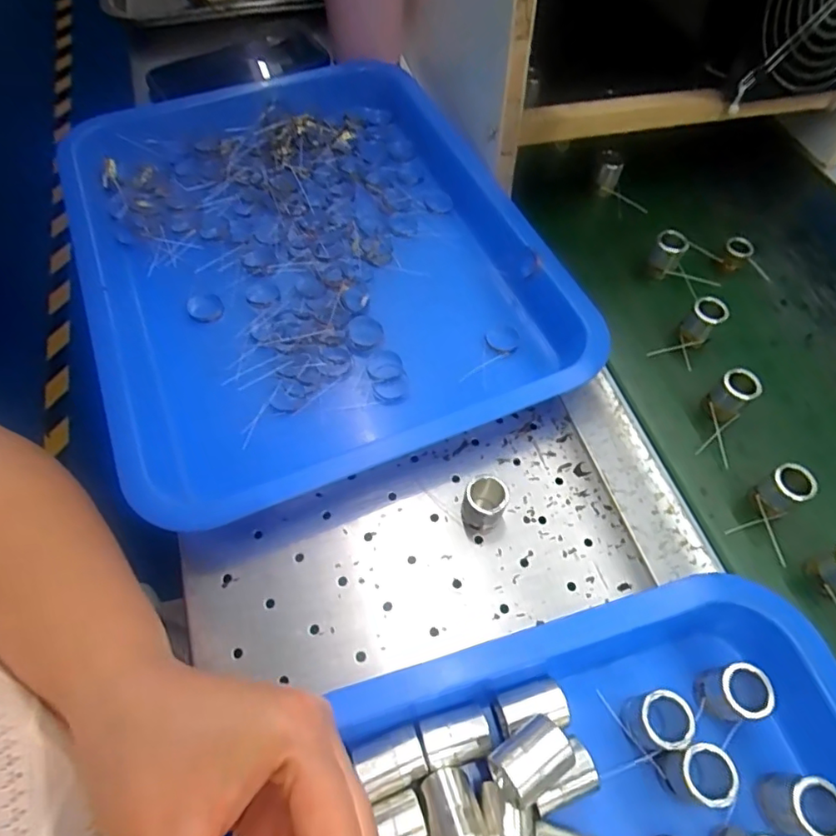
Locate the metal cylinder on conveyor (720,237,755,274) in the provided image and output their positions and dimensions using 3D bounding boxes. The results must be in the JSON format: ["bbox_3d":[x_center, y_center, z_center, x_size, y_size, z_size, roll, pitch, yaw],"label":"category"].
[{"bbox_3d":[0.247,-0.126,0.437,0.018,0.023,0.018,37,65,18],"label":"metal cylinder on conveyor"}]

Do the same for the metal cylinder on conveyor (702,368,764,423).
[{"bbox_3d":[0.203,-0.014,0.364,0.025,0.028,0.021,-35,67,-20],"label":"metal cylinder on conveyor"}]

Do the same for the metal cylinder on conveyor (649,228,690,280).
[{"bbox_3d":[0.187,-0.120,0.427,0.021,0.037,0.020,28,63,13],"label":"metal cylinder on conveyor"}]

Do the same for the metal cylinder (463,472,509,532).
[{"bbox_3d":[0.036,0.048,0.310,0.021,0.035,0.021,1,60,-2],"label":"metal cylinder"}]

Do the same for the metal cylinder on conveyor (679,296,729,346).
[{"bbox_3d":[0.198,-0.066,0.391,0.021,0.029,0.026,37,65,18],"label":"metal cylinder on conveyor"}]

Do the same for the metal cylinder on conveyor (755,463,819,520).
[{"bbox_3d":[0.214,0.044,0.330,0.019,0.033,0.022,-20,63,-13],"label":"metal cylinder on conveyor"}]

